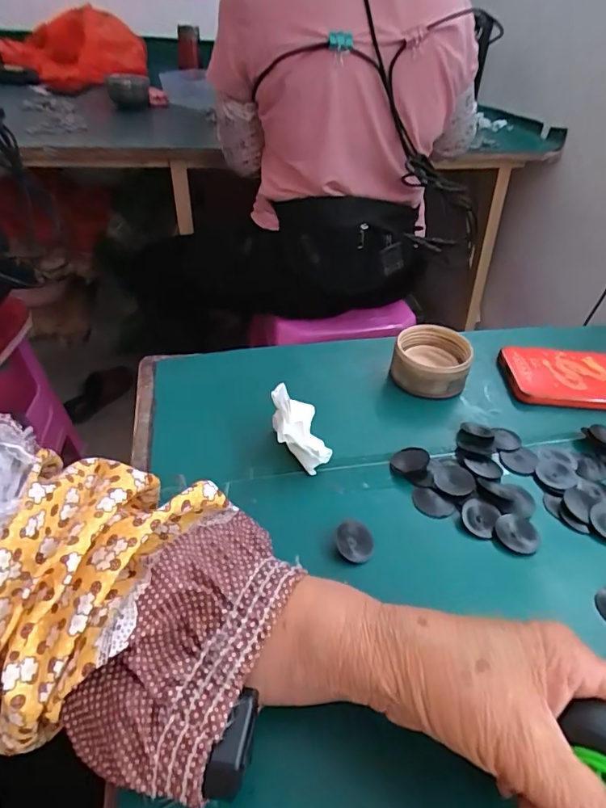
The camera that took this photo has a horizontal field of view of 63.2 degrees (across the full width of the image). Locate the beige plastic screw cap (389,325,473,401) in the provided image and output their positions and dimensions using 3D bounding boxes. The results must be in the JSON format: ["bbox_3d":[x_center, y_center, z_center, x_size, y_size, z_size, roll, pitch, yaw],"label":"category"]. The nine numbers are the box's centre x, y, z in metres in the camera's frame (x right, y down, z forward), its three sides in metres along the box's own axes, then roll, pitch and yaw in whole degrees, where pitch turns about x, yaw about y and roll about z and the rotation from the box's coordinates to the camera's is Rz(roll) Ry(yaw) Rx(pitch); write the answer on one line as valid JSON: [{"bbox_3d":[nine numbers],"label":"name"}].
[{"bbox_3d":[0.115,-0.037,0.443,0.064,0.039,0.063,14,41,10],"label":"beige plastic screw cap"}]

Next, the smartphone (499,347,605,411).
[{"bbox_3d":[0.273,-0.022,0.454,0.166,0.016,0.074,4,41,-2],"label":"smartphone"}]

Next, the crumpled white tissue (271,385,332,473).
[{"bbox_3d":[-0.001,0.020,0.363,0.037,0.040,0.055,-3,41,-10],"label":"crumpled white tissue"}]

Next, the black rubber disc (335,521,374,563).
[{"bbox_3d":[0.032,0.087,0.310,0.022,0.005,0.024,0,70,1],"label":"black rubber disc"}]

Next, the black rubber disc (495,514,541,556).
[{"bbox_3d":[0.141,0.085,0.324,0.028,0.005,0.025,15,42,12],"label":"black rubber disc"}]

